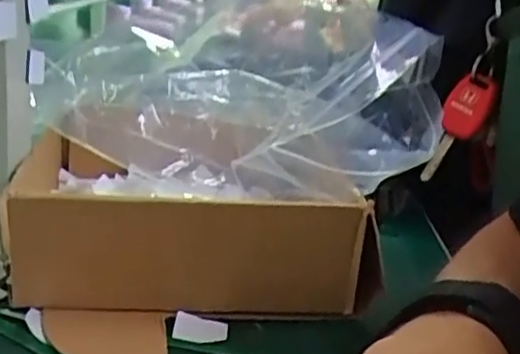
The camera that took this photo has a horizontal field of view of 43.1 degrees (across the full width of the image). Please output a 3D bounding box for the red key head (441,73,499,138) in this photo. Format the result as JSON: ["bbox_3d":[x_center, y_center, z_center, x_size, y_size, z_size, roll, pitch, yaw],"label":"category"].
[{"bbox_3d":[0.171,-0.057,0.539,0.036,0.050,0.010,18,-1,1],"label":"red key head"}]

